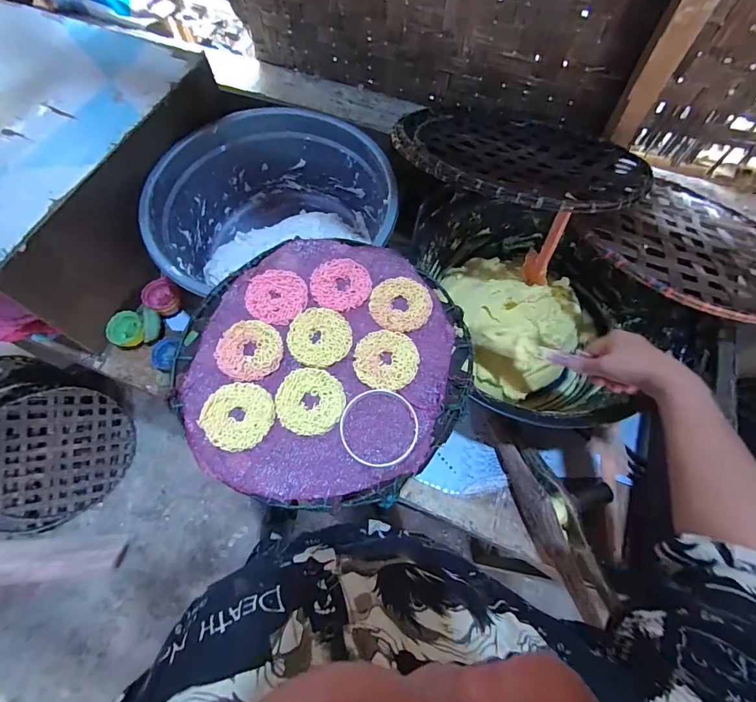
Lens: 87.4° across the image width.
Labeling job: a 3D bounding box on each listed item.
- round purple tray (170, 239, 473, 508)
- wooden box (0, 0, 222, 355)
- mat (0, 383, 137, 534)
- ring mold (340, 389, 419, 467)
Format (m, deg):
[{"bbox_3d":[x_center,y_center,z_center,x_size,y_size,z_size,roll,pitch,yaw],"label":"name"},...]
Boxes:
[{"bbox_3d":[-0.067,0.006,0.490,0.338,0.020,0.337,0,67,0],"label":"round purple tray"},{"bbox_3d":[-0.676,-0.366,0.737,0.608,0.219,0.523,20,69,8],"label":"wooden box"},{"bbox_3d":[-1.040,0.333,1.249,0.438,0.042,0.429,4,84,-35],"label":"mat"},{"bbox_3d":[0.001,0.085,0.447,0.088,0.008,0.088,0,67,0],"label":"ring mold"}]

